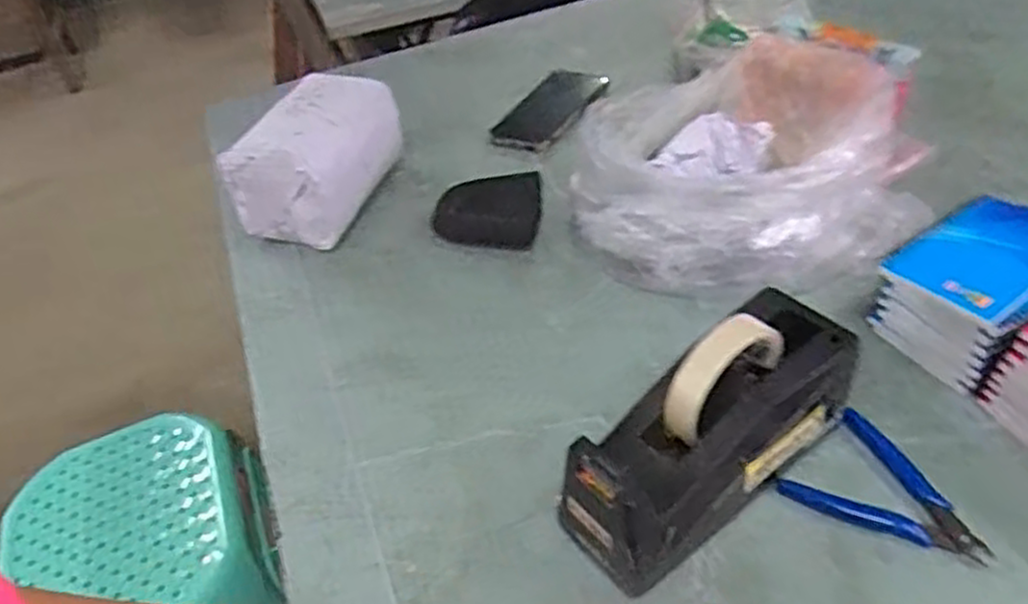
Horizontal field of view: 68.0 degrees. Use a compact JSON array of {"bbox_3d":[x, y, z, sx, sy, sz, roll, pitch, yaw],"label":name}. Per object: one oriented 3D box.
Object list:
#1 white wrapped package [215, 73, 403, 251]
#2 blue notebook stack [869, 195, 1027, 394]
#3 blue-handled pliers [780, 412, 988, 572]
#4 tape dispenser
[{"bbox_3d":[-0.205,-0.155,0.817,0.126,0.112,0.177,15,48,25],"label":"white wrapped package"},{"bbox_3d":[0.360,-0.005,0.576,0.148,0.081,0.109,-25,45,-16],"label":"blue notebook stack"},{"bbox_3d":[0.250,0.119,0.506,0.121,0.016,0.079,18,49,27],"label":"blue-handled pliers"},{"bbox_3d":[0.124,0.080,0.480,0.203,0.121,0.072,-32,47,-22],"label":"tape dispenser"}]

